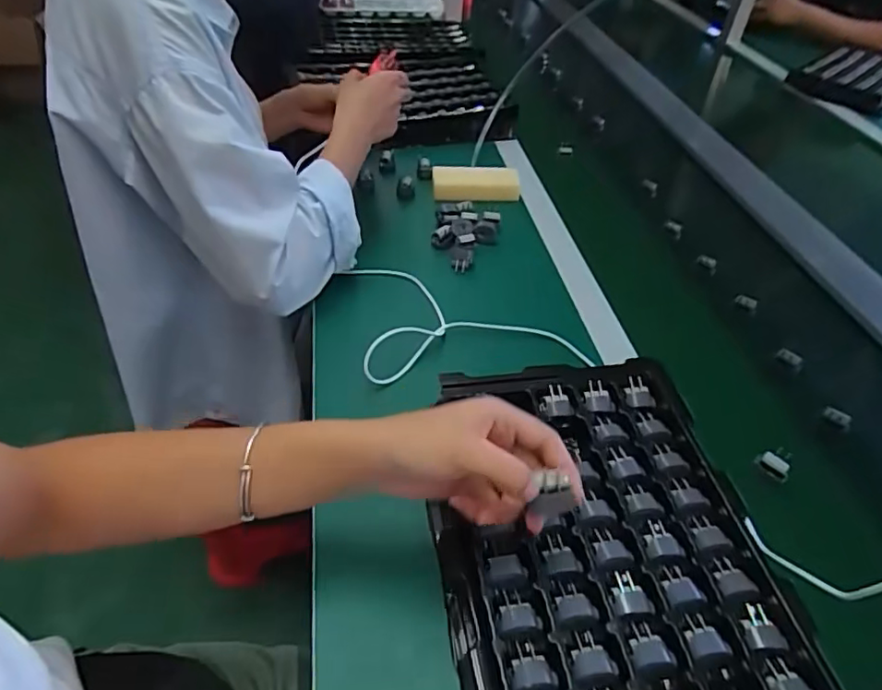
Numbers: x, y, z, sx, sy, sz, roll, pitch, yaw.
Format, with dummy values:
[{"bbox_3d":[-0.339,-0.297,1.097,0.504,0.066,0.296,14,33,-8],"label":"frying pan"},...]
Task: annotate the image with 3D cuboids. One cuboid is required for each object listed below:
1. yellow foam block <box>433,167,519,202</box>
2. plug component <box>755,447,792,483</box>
[{"bbox_3d":[0.049,-0.226,0.816,0.119,0.030,0.055,6,45,1],"label":"yellow foam block"},{"bbox_3d":[0.297,0.104,0.516,0.028,0.024,0.017,37,52,28],"label":"plug component"}]

